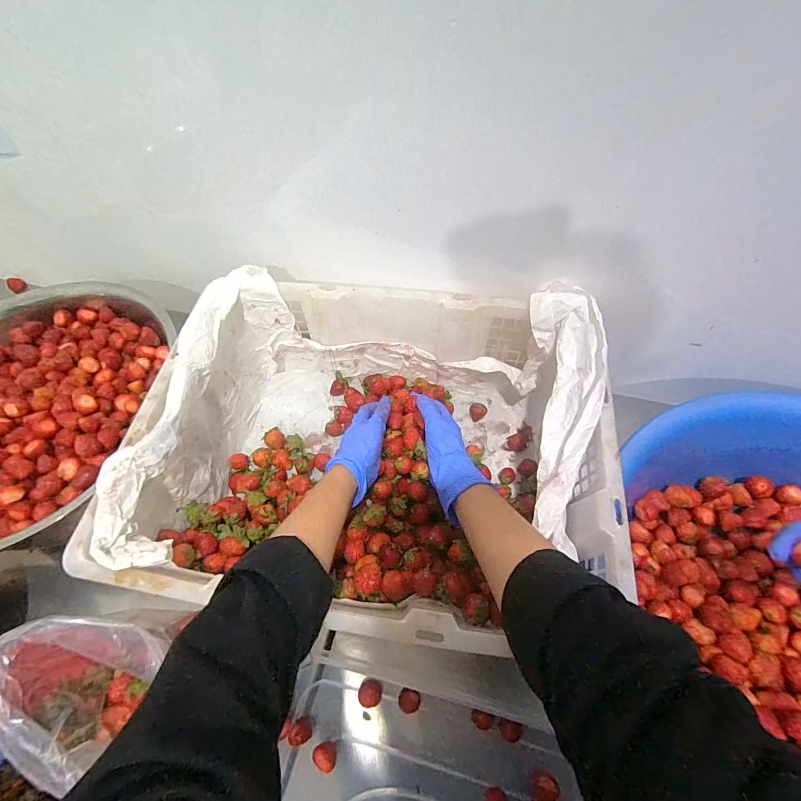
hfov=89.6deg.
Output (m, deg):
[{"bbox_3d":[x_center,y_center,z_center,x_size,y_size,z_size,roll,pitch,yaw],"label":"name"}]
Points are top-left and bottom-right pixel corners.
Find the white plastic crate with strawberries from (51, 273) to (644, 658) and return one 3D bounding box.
[{"bbox_3d":[-0.031,0.053,0.463,0.465,0.183,0.359,7,60,4],"label":"white plastic crate with strawberries"}]

